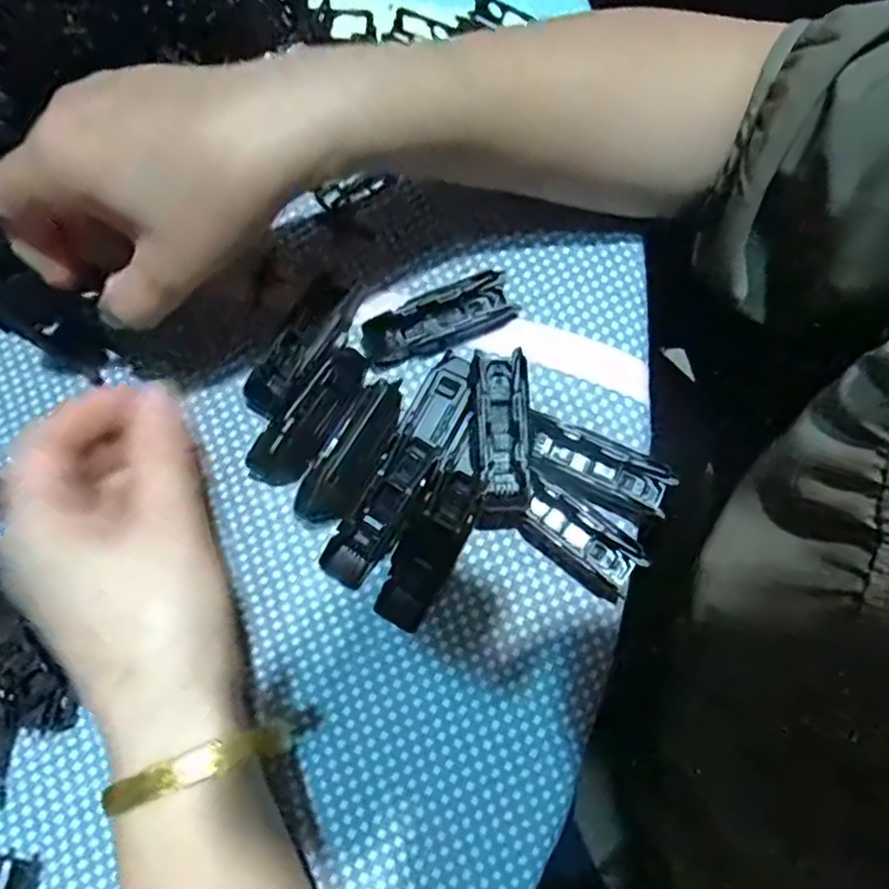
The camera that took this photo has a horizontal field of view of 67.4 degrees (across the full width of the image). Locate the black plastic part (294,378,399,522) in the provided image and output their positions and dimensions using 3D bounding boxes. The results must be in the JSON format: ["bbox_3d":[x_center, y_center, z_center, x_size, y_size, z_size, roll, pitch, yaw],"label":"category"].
[{"bbox_3d":[-0.036,0.003,0.277,0.024,0.013,0.066,30,78,8],"label":"black plastic part"}]

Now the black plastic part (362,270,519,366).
[{"bbox_3d":[-0.003,-0.055,0.292,0.066,0.014,0.023,-21,76,-5],"label":"black plastic part"}]

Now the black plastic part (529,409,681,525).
[{"bbox_3d":[0.062,0.010,0.273,0.061,0.014,0.023,26,77,7],"label":"black plastic part"}]

